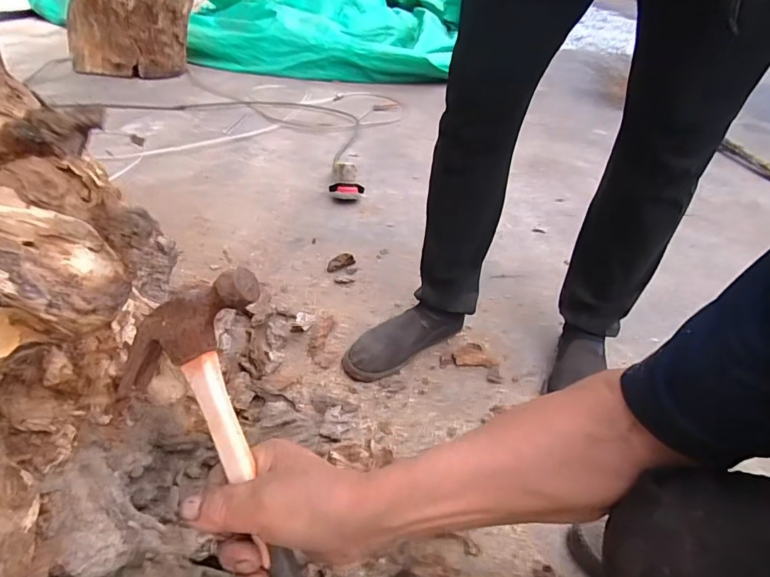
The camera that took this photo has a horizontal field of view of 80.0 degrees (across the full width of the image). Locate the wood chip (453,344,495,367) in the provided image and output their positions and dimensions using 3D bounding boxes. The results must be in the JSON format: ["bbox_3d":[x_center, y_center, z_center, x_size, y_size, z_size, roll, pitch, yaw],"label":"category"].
[{"bbox_3d":[0.174,0.132,0.911,0.078,0.012,0.057,3,36,-5],"label":"wood chip"}]

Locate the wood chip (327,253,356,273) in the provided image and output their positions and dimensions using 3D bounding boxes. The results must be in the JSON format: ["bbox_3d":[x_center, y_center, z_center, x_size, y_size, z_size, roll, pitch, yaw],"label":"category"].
[{"bbox_3d":[-0.110,-0.065,1.122,0.076,0.020,0.034,-29,48,-22],"label":"wood chip"}]

